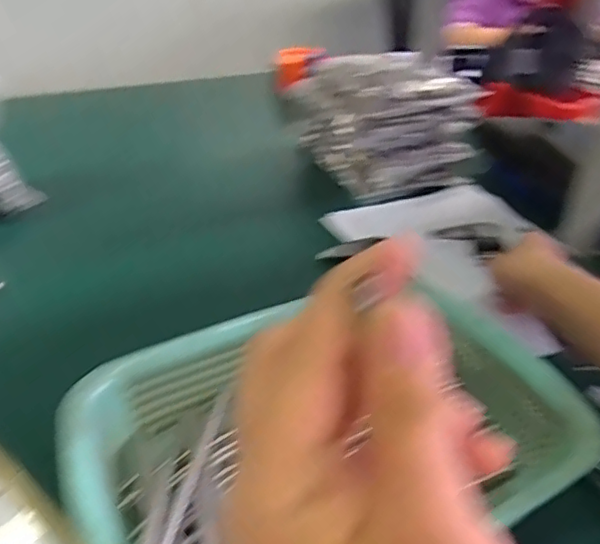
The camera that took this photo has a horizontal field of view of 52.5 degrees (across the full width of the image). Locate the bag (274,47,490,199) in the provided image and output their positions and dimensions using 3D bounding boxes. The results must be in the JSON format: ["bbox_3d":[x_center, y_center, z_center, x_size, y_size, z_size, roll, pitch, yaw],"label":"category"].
[{"bbox_3d":[0.100,-0.205,0.844,0.165,0.154,0.245,-27,44,-36],"label":"bag"}]

